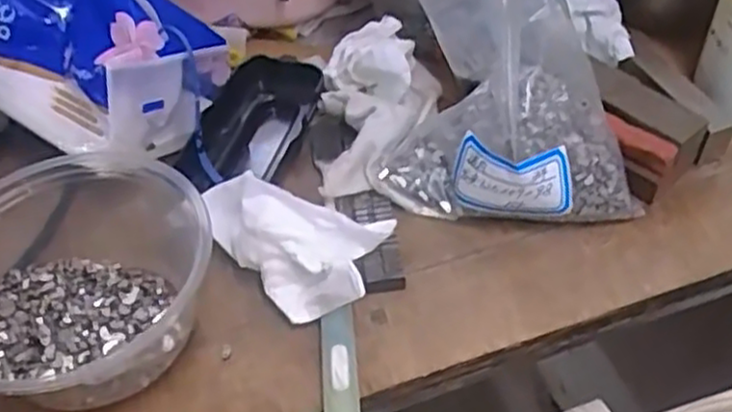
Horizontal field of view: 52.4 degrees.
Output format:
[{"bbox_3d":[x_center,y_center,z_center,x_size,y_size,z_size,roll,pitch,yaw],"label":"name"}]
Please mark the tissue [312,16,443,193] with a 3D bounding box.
[{"bbox_3d":[0.007,-0.054,0.383,0.061,0.046,0.100,-1,51,3],"label":"tissue"}]

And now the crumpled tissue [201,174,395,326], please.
[{"bbox_3d":[-0.036,0.018,0.331,0.081,0.044,0.049,8,52,10],"label":"crumpled tissue"}]

